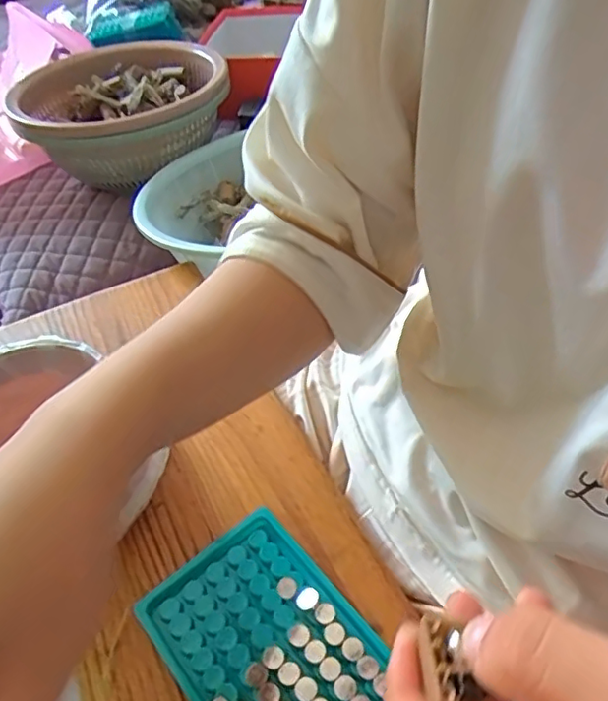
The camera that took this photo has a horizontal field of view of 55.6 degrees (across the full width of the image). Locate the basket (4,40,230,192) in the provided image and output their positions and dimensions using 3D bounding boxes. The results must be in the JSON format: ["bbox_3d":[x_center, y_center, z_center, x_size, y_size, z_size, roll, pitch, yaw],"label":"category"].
[{"bbox_3d":[-0.257,-0.332,0.801,0.263,0.101,0.289,-30,50,-21],"label":"basket"}]

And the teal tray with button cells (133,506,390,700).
[{"bbox_3d":[-0.020,0.159,0.313,0.094,0.012,0.130,-34,52,-24],"label":"teal tray with button cells"}]

